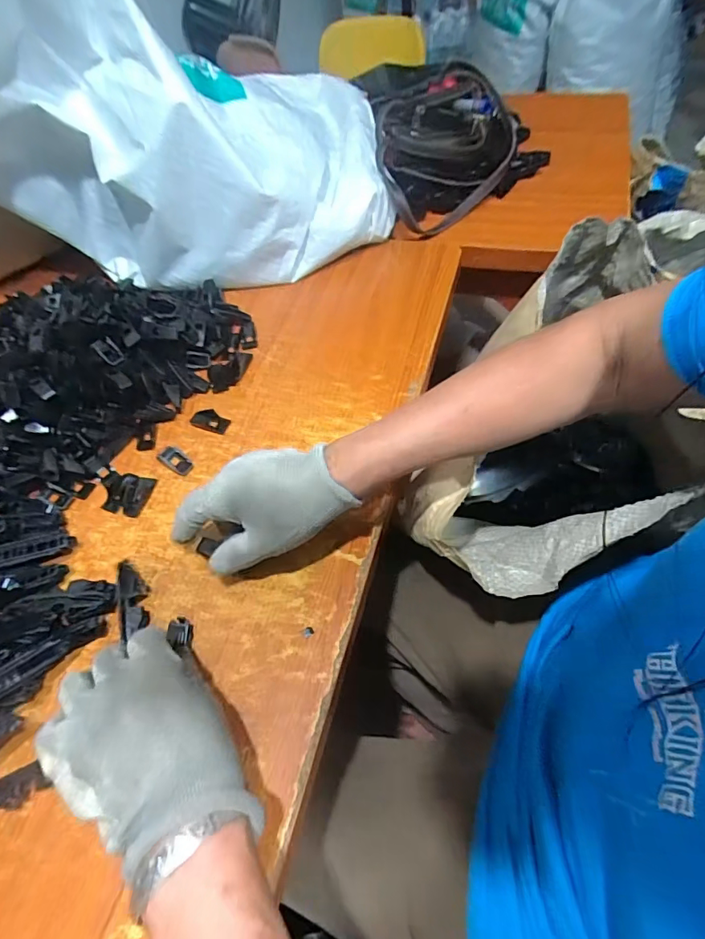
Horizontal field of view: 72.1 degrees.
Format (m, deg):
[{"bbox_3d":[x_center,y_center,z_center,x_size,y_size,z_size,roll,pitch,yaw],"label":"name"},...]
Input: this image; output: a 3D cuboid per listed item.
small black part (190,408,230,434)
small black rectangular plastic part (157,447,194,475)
[{"bbox_3d":[-0.146,-0.051,0.495,0.041,0.008,0.020,14,58,16],"label":"small black part"},{"bbox_3d":[-0.172,-0.010,0.466,0.038,0.006,0.020,30,64,25],"label":"small black rectangular plastic part"}]

